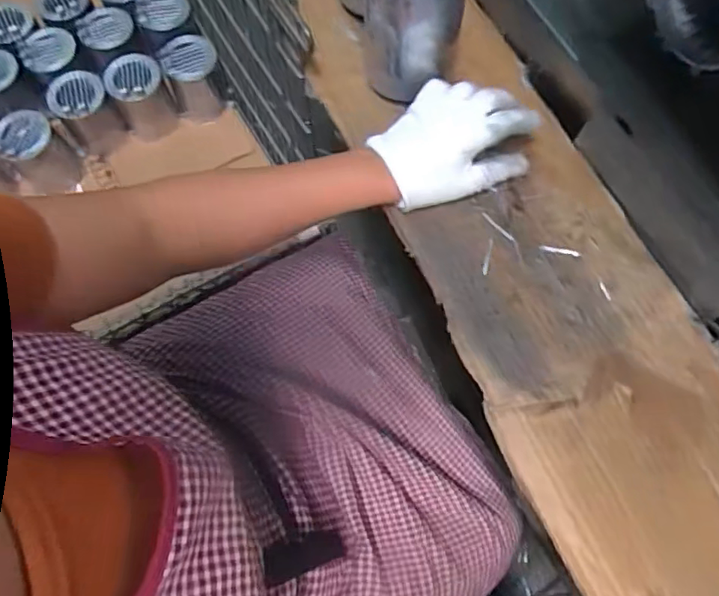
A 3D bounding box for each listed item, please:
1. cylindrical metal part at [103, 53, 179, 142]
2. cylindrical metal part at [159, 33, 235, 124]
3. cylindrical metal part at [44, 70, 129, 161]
[{"bbox_3d":[-0.365,-0.339,0.966,0.086,0.121,0.089,0,72,-1],"label":"cylindrical metal part"},{"bbox_3d":[-0.276,-0.368,0.980,0.090,0.116,0.073,-10,72,-4],"label":"cylindrical metal part"},{"bbox_3d":[-0.446,-0.304,0.956,0.087,0.128,0.087,0,72,-1],"label":"cylindrical metal part"}]

